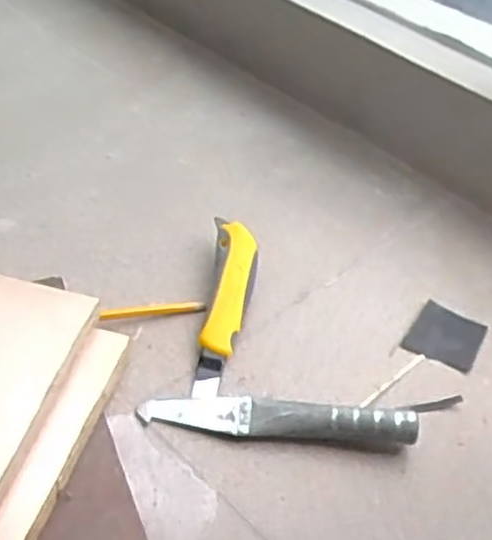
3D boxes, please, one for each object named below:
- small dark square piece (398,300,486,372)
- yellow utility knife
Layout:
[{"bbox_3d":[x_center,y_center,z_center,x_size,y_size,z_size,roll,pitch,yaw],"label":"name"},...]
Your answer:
[{"bbox_3d":[0.174,0.056,0.643,0.057,0.007,0.066,25,45,19],"label":"small dark square piece"},{"bbox_3d":[-0.014,0.027,0.629,0.039,0.030,0.182,7,42,0],"label":"yellow utility knife"}]

